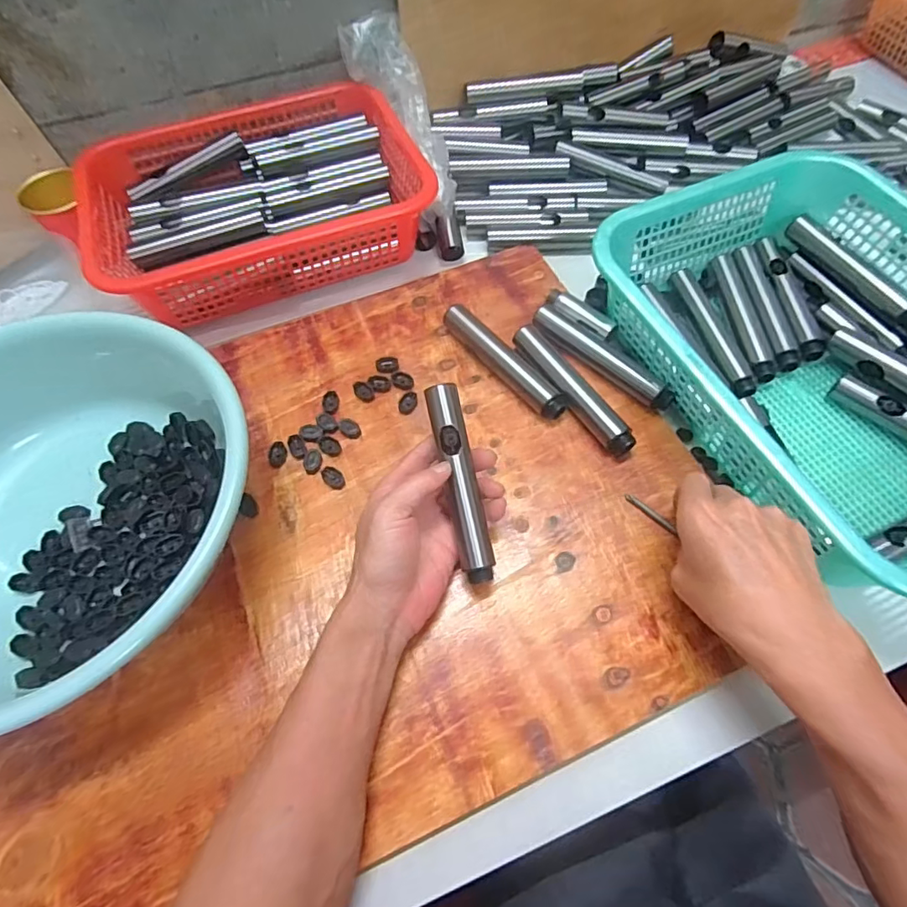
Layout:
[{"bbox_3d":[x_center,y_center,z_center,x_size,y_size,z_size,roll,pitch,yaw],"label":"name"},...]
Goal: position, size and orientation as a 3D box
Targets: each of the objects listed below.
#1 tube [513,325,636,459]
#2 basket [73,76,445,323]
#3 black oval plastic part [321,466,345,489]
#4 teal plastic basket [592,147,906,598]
[{"bbox_3d":[0.106,-0.059,0.480,0.026,0.018,0.154,-29,66,-13],"label":"tube"},{"bbox_3d":[-0.209,-0.278,0.570,0.330,0.073,0.232,-21,64,-9],"label":"basket"},{"bbox_3d":[-0.103,0.021,0.450,0.025,0.004,0.014,38,70,19],"label":"black oval plastic part"},{"bbox_3d":[0.323,-0.088,0.447,0.290,0.088,0.380,-23,64,-10],"label":"teal plastic basket"}]

